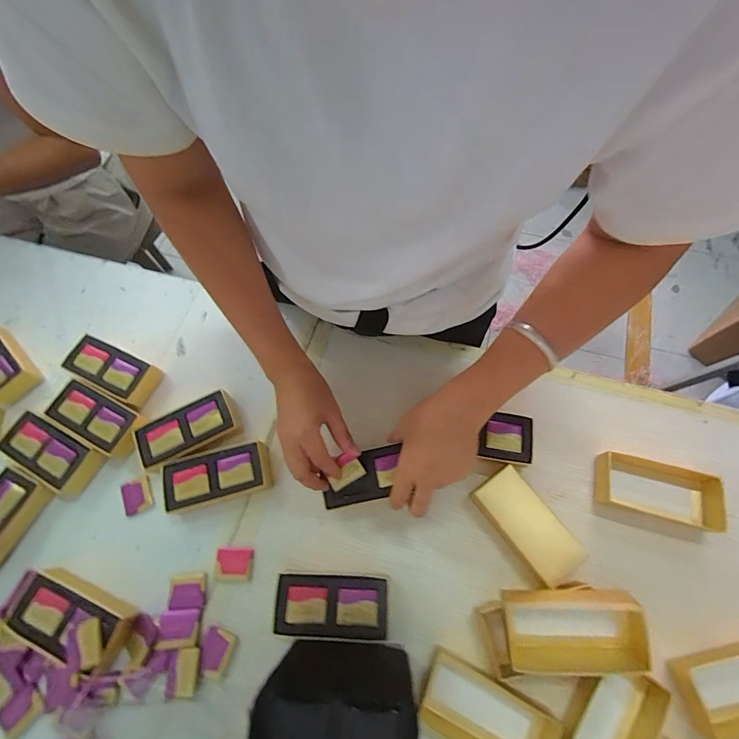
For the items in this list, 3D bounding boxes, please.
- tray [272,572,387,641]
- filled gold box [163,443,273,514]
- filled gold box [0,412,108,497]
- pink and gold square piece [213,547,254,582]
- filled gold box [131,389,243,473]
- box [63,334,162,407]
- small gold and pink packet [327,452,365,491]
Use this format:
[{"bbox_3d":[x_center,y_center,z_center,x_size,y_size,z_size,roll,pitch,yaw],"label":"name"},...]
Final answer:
[{"bbox_3d":[-0.038,0.241,0.380,0.110,0.032,0.053,1,67,3],"label":"tray"},{"bbox_3d":[-0.178,0.126,0.433,0.115,0.034,0.053,-15,67,-4],"label":"filled gold box"},{"bbox_3d":[-0.383,0.101,0.448,0.113,0.034,0.059,27,70,13],"label":"filled gold box"},{"bbox_3d":[-0.151,0.215,0.410,0.040,0.004,0.033,1,67,3],"label":"pink and gold square piece"},{"bbox_3d":[-0.219,0.078,0.454,0.116,0.031,0.063,-23,68,-7],"label":"filled gold box"},{"bbox_3d":[-0.338,0.002,0.487,0.116,0.032,0.055,23,69,11],"label":"box"},{"bbox_3d":[-0.028,0.107,0.393,0.038,0.004,0.032,-31,101,-4],"label":"small gold and pink packet"}]

